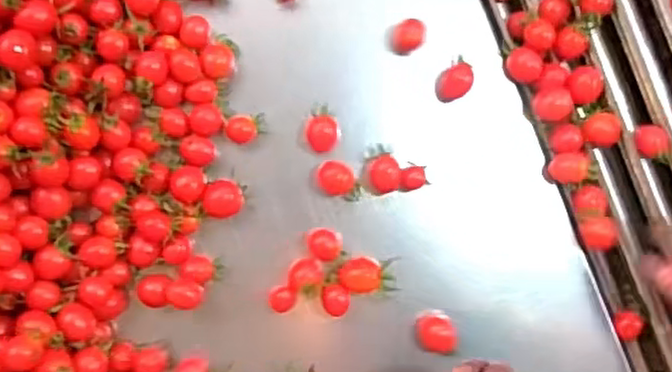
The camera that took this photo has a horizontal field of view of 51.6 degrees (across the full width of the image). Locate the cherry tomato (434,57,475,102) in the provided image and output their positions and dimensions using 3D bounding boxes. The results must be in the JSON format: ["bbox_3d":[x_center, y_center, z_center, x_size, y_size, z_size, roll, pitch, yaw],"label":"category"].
[{"bbox_3d":[0.100,-0.087,0.586,0.025,0.020,0.037,42,94,3],"label":"cherry tomato"}]

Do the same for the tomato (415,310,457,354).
[{"bbox_3d":[0.082,0.120,0.573,0.031,0.028,0.032,0,91,5],"label":"tomato"}]

